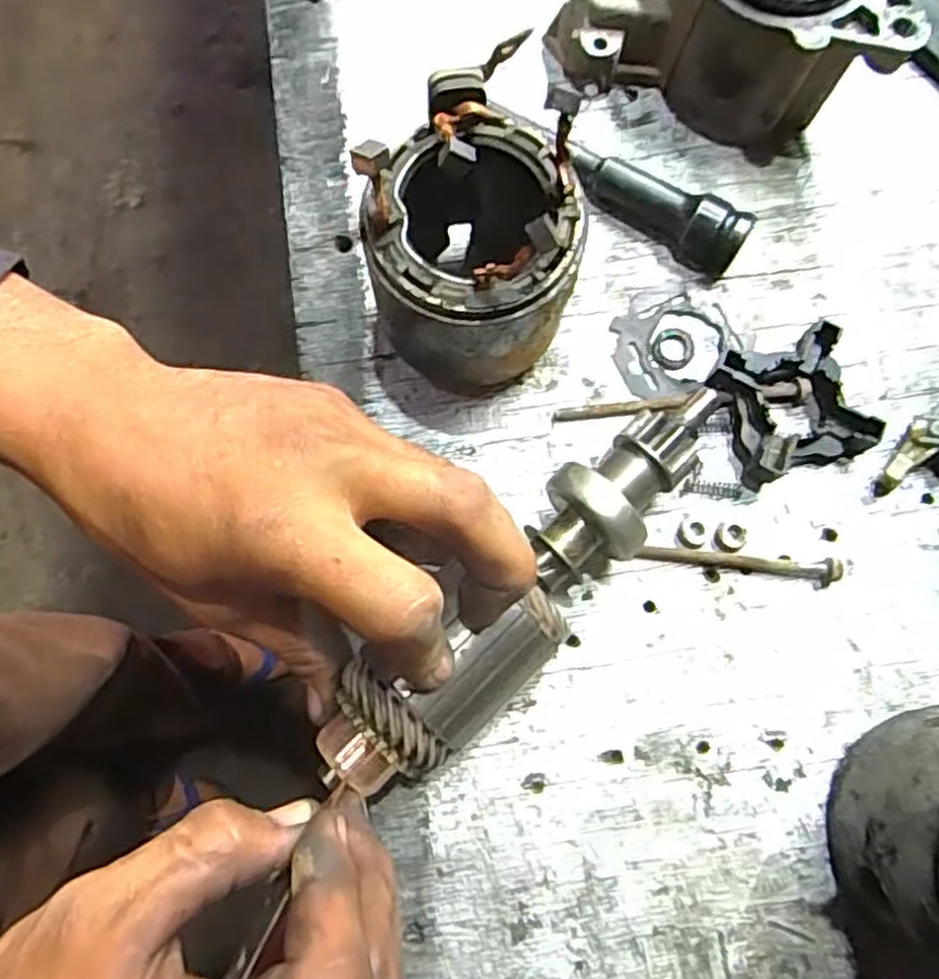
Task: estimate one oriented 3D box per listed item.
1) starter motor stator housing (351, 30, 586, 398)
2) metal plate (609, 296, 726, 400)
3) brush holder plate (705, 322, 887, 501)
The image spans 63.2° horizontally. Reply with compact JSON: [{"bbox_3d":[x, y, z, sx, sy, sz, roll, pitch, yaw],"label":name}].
[{"bbox_3d":[-0.001,-0.083,0.272,0.067,0.102,0.077,-11,79,-3],"label":"starter motor stator housing"},{"bbox_3d":[0.084,-0.059,0.317,0.045,0.004,0.041,0,78,0],"label":"metal plate"},{"bbox_3d":[0.128,-0.032,0.305,0.052,0.019,0.052,-20,79,-4],"label":"brush holder plate"}]

